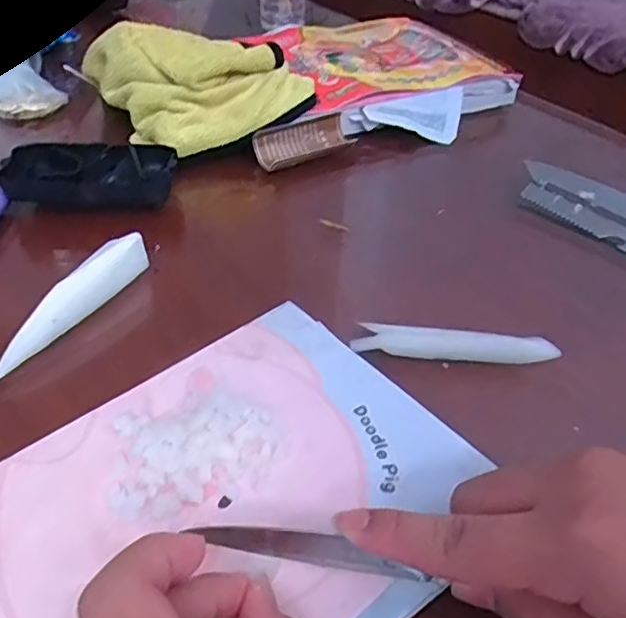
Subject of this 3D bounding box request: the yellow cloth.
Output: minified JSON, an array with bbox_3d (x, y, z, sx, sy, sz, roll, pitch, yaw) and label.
[{"bbox_3d":[-0.087,-0.185,0.476,0.137,0.053,0.127,-24,50,-27],"label":"yellow cloth"}]

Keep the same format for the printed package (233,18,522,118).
[{"bbox_3d":[0.061,-0.231,0.566,0.201,0.024,0.172,-14,46,-16],"label":"printed package"}]

